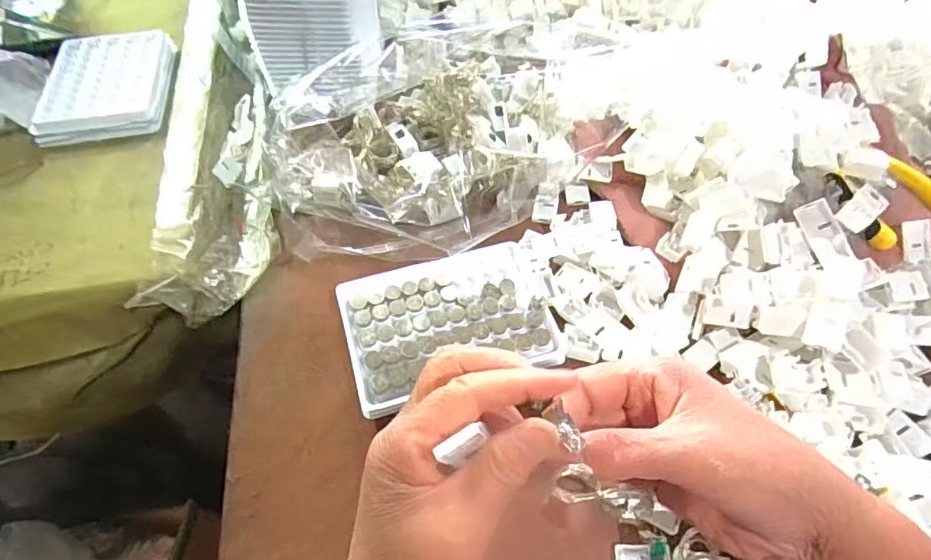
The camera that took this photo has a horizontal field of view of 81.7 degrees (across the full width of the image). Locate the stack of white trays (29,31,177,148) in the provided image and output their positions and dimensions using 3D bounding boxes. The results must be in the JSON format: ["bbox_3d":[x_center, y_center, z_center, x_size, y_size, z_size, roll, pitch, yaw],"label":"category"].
[{"bbox_3d":[-0.308,-0.171,0.469,0.096,0.019,0.130,-8,54,-7],"label":"stack of white trays"}]

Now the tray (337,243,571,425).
[{"bbox_3d":[-0.011,0.025,0.353,0.131,0.010,0.097,-14,55,-11],"label":"tray"}]

